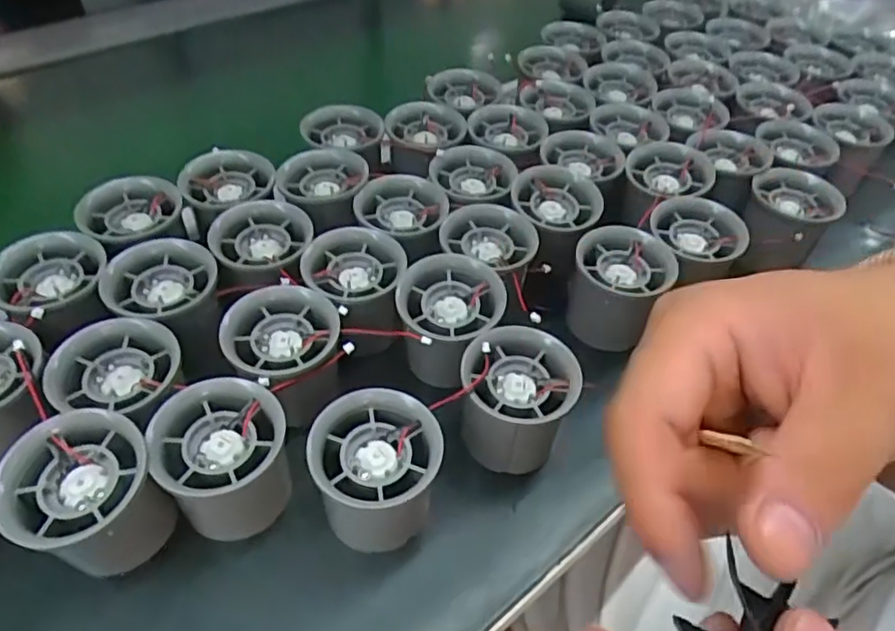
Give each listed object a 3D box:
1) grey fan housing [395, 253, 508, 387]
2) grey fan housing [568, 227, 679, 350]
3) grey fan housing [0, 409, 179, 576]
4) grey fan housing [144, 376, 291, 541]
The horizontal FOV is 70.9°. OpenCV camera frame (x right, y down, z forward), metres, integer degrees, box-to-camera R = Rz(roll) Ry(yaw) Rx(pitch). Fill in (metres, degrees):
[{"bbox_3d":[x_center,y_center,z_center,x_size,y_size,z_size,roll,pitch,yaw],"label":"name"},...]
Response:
[{"bbox_3d":[0.001,0.005,0.342,0.054,0.051,0.054,3,47,-4],"label":"grey fan housing"},{"bbox_3d":[0.099,-0.013,0.370,0.056,0.052,0.060,13,47,6],"label":"grey fan housing"},{"bbox_3d":[-0.149,0.078,0.262,0.047,0.057,0.054,33,52,22],"label":"grey fan housing"},{"bbox_3d":[-0.100,0.066,0.285,0.055,0.052,0.053,3,47,-4],"label":"grey fan housing"}]

